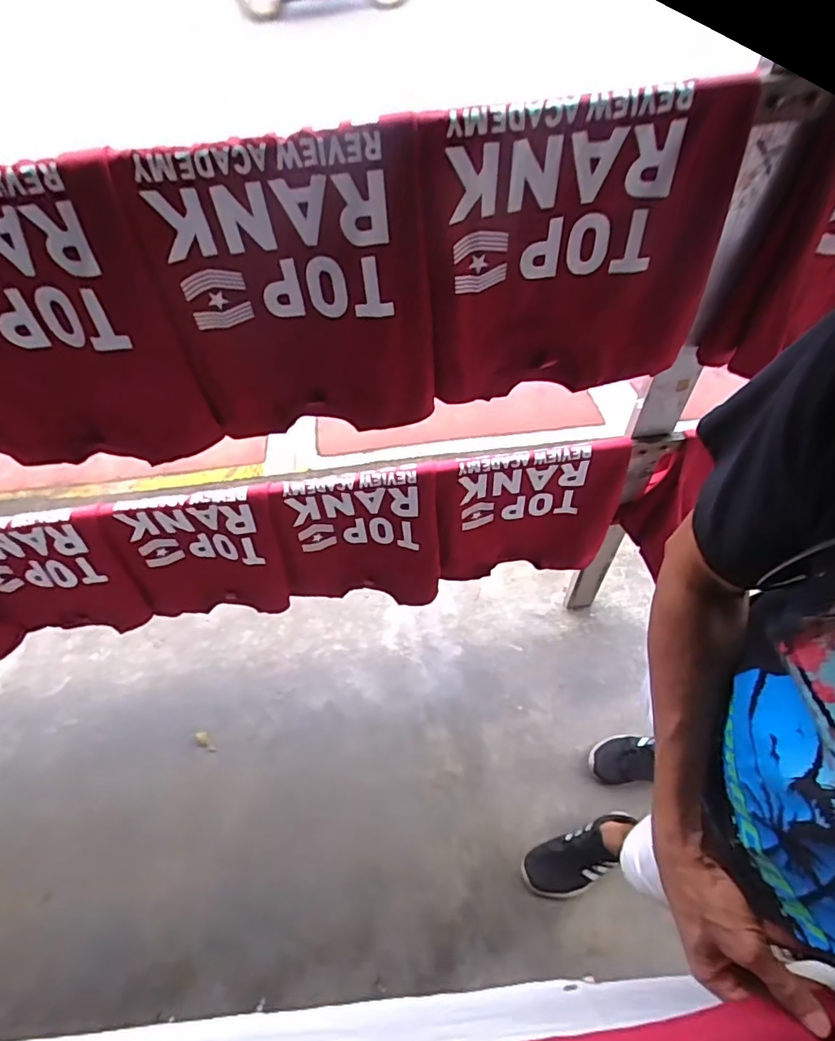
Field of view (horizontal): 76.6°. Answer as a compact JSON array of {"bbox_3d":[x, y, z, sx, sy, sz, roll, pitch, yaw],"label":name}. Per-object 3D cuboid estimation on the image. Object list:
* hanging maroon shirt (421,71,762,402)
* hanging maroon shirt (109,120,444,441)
[{"bbox_3d":[0.190,-0.297,0.613,0.345,0.317,0.055,-12,57,-4],"label":"hanging maroon shirt"},{"bbox_3d":[-0.120,-0.240,0.593,0.301,0.326,0.033,-6,57,-1],"label":"hanging maroon shirt"}]

